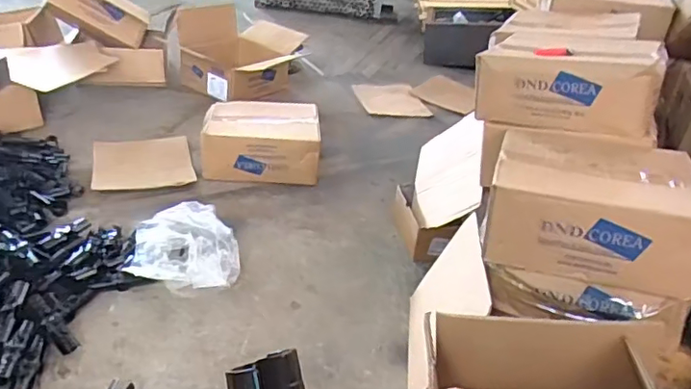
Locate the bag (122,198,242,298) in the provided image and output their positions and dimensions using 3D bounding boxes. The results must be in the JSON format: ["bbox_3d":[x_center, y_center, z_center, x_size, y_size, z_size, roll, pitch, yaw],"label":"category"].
[{"bbox_3d":[-0.360,0.119,1.248,0.226,0.081,0.221,-13,36,-31],"label":"bag"}]

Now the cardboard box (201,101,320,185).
[{"bbox_3d":[-0.249,-0.150,1.701,0.331,0.148,0.262,3,30,-8],"label":"cardboard box"}]

